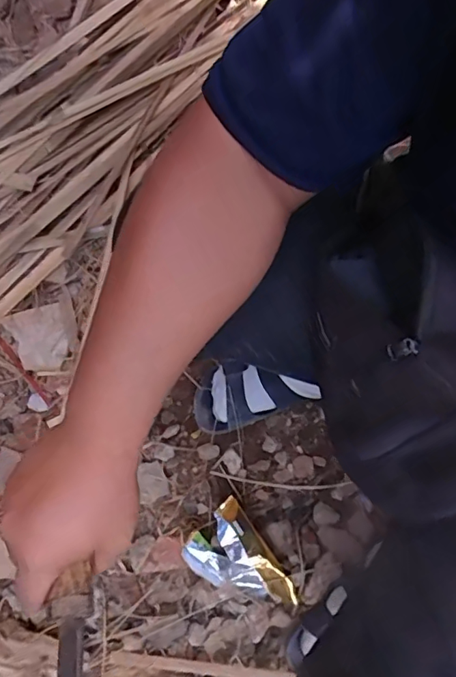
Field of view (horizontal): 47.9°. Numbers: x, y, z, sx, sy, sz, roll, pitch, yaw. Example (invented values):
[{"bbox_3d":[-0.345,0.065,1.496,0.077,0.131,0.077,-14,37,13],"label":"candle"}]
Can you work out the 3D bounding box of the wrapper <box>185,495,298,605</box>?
[{"bbox_3d":[0.012,0.296,0.666,0.093,0.022,0.147,-36,85,1],"label":"wrapper"}]

